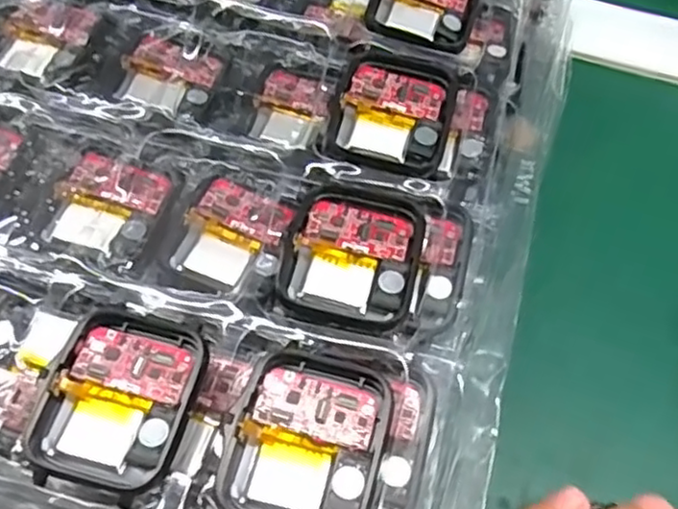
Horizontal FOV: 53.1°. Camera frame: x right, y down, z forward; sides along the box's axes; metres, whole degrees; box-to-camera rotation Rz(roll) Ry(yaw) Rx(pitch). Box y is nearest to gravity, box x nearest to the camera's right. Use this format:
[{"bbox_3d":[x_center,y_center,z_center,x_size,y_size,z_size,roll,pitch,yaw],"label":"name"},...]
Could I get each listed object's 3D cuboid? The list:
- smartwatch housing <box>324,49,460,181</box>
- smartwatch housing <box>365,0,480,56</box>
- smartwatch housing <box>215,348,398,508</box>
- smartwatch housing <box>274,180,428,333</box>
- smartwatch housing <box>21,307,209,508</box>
[{"bbox_3d":[0.018,-0.046,0.222,0.036,0.006,0.047,15,60,7],"label":"smartwatch housing"},{"bbox_3d":[0.031,-0.093,0.247,0.038,0.007,0.044,16,60,7],"label":"smartwatch housing"},{"bbox_3d":[-0.008,0.046,0.167,0.037,0.006,0.043,16,61,8],"label":"smartwatch housing"},{"bbox_3d":[0.004,-0.001,0.195,0.037,0.006,0.043,14,60,6],"label":"smartwatch housing"},{"bbox_3d":[-0.056,0.037,0.174,0.037,0.010,0.045,14,60,6],"label":"smartwatch housing"}]

